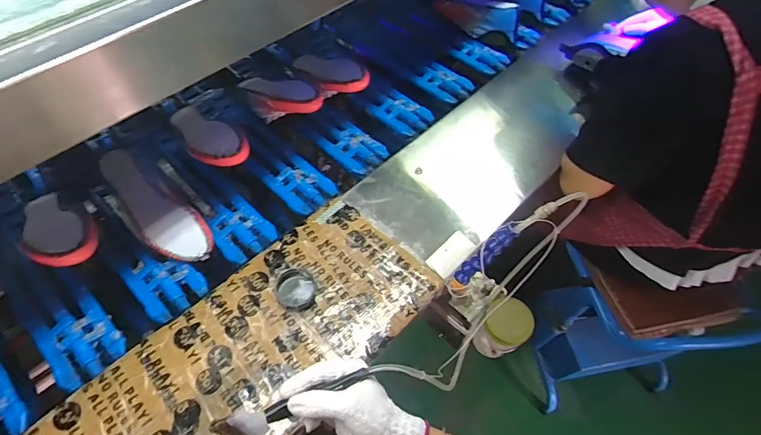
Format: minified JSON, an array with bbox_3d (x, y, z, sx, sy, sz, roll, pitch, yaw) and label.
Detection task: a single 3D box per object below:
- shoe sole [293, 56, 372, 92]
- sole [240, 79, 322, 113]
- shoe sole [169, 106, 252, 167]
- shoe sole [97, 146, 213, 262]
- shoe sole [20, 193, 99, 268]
[{"bbox_3d":[-0.111,-0.294,0.855,0.066,0.030,0.219,-38,49,-24],"label":"shoe sole"},{"bbox_3d":[-0.204,-0.234,0.799,0.232,0.033,0.068,26,58,35],"label":"sole"},{"bbox_3d":[-0.314,-0.148,0.738,0.220,0.027,0.077,32,60,32],"label":"shoe sole"},{"bbox_3d":[-0.373,-0.016,0.695,0.224,0.023,0.079,46,64,-1],"label":"shoe sole"},{"bbox_3d":[-0.484,0.011,0.621,0.205,0.024,0.083,28,58,35],"label":"shoe sole"}]

